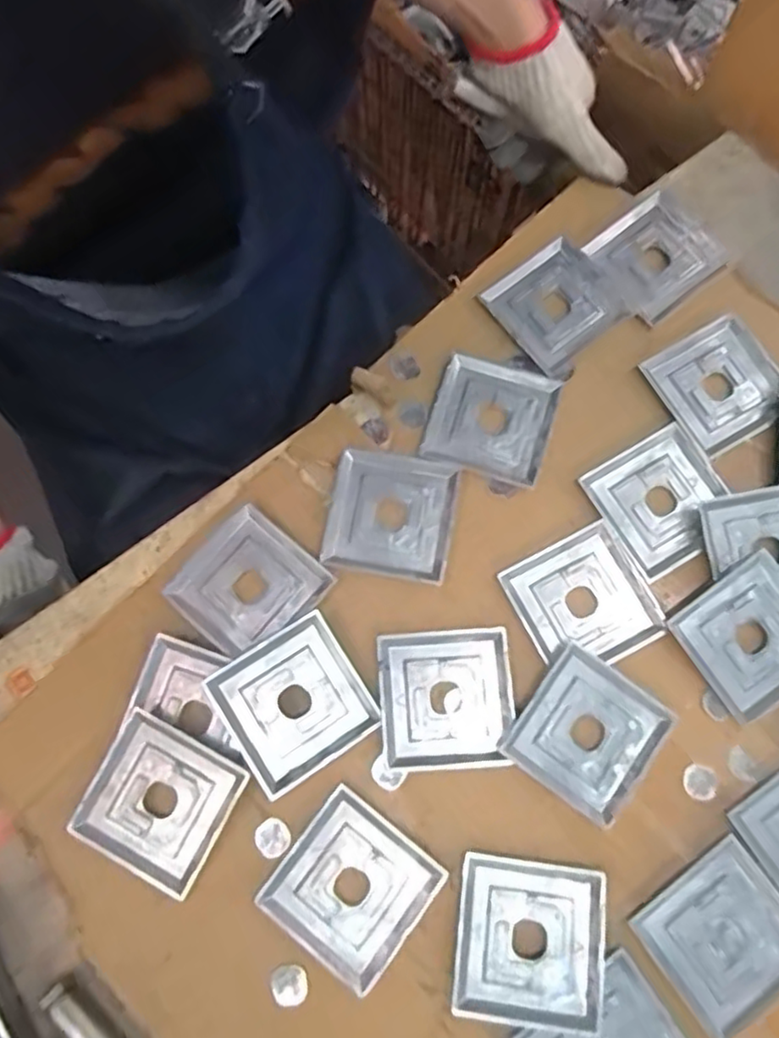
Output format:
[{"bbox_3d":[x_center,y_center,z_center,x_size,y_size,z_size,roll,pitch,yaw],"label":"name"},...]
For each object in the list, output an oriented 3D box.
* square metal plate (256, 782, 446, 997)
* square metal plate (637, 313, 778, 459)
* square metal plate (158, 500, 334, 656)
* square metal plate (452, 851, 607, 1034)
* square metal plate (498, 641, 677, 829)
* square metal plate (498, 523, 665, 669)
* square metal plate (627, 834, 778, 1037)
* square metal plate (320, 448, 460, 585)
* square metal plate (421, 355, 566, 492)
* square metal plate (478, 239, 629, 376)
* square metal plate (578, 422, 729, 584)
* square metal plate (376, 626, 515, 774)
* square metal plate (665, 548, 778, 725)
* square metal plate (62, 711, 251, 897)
[{"bbox_3d":[-0.025,0.238,0.423,0.090,0.011,0.090,38,80,9],"label":"square metal plate"},{"bbox_3d":[0.252,-0.103,0.505,0.088,0.007,0.090,-30,78,-6],"label":"square metal plate"},{"bbox_3d":[-0.101,0.048,0.466,0.087,0.005,0.088,41,81,10],"label":"square metal plate"},{"bbox_3d":[0.088,0.266,0.414,0.089,0.013,0.088,8,77,3],"label":"square metal plate"},{"bbox_3d":[0.135,0.145,0.442,0.091,0.011,0.089,35,80,9],"label":"square metal plate"},{"bbox_3d":[0.137,0.058,0.466,0.090,0.006,0.090,-27,78,-5],"label":"square metal plate"},{"bbox_3d":[0.215,0.268,0.418,0.089,0.004,0.088,-35,79,-7],"label":"square metal plate"},{"bbox_3d":[0.002,-0.005,0.481,0.087,0.006,0.090,10,77,4],"label":"square metal plate"},{"bbox_3d":[0.078,-0.075,0.501,0.088,0.005,0.090,18,78,5],"label":"square metal plate"},{"bbox_3d":[0.131,-0.172,0.520,0.089,0.008,0.085,-38,79,-7],"label":"square metal plate"},{"bbox_3d":[0.201,-0.014,0.484,0.089,0.005,0.090,-30,78,-6],"label":"square metal plate"},{"bbox_3d":[0.039,0.124,0.451,0.089,0.004,0.093,-4,77,0],"label":"square metal plate"},{"bbox_3d":[0.255,0.082,0.457,0.089,0.010,0.087,-35,79,-7],"label":"square metal plate"},{"bbox_3d":[-0.152,0.186,0.432,0.090,0.017,0.088,28,79,7],"label":"square metal plate"}]

